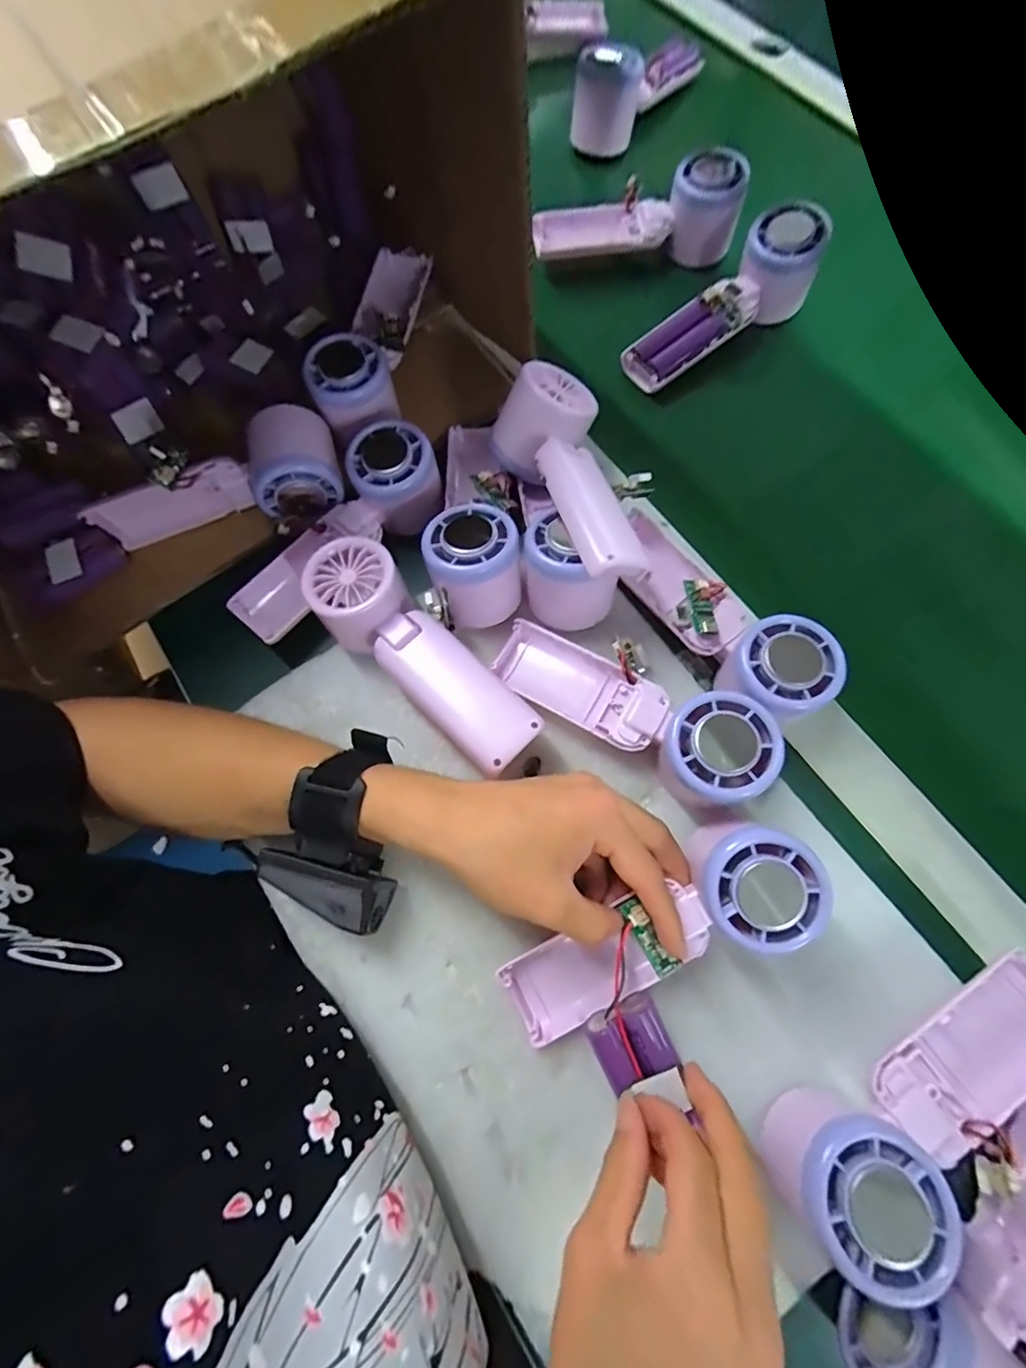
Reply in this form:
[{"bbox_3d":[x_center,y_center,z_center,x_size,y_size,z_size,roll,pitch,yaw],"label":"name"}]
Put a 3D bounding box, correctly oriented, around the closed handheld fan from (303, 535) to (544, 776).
[{"bbox_3d":[-0.055,-0.014,0.312,0.056,0.051,0.165,-42,74,-8],"label":"closed handheld fan"}]

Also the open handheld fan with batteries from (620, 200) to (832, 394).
[{"bbox_3d":[0.164,-0.293,0.418,0.168,0.050,0.048,-36,75,6],"label":"open handheld fan with batteries"}]

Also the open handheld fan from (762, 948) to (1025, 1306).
[{"bbox_3d":[0.192,0.186,0.238,0.165,0.059,0.056,-30,73,-5],"label":"open handheld fan"}]

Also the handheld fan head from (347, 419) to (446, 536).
[{"bbox_3d":[-0.077,-0.138,0.360,0.053,0.054,0.054,-1,73,4],"label":"handheld fan head"}]

